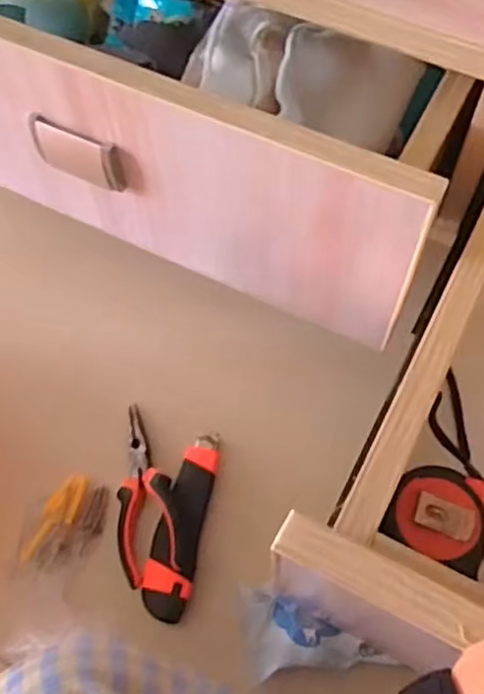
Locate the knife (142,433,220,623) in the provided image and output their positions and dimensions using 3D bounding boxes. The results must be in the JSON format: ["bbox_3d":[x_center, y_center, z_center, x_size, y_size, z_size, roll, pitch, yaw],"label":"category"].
[{"bbox_3d":[-0.049,0.141,0.557,0.039,0.019,0.152,8,64,6],"label":"knife"}]

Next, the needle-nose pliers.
[{"bbox_3d":[-0.084,0.119,0.573,0.048,0.010,0.151,-18,58,10],"label":"needle-nose pliers"}]

